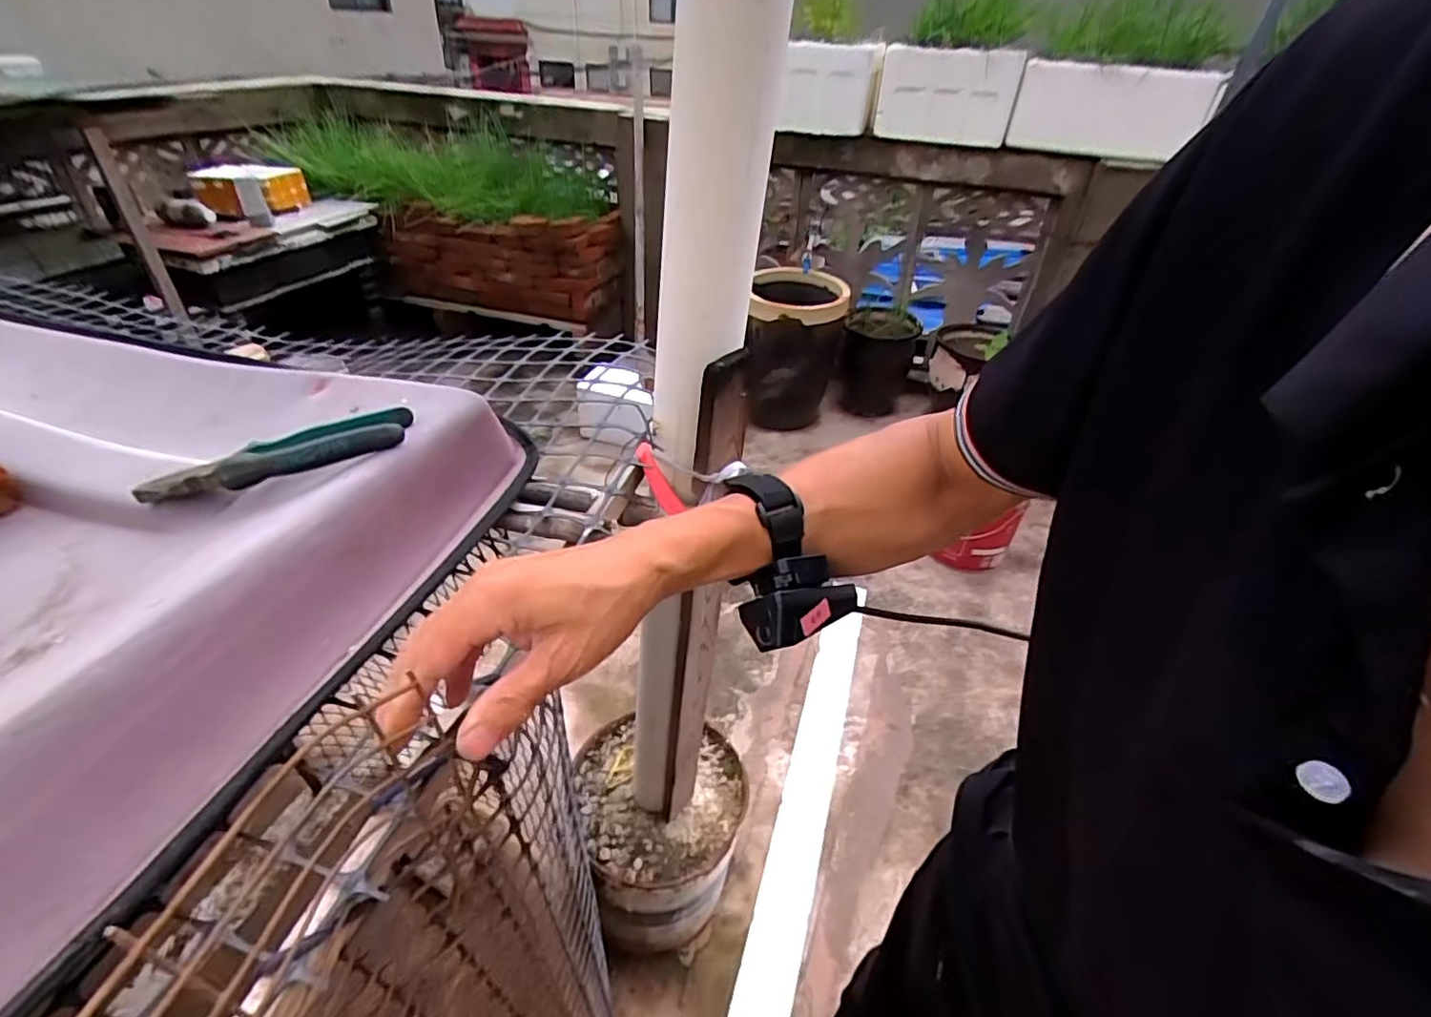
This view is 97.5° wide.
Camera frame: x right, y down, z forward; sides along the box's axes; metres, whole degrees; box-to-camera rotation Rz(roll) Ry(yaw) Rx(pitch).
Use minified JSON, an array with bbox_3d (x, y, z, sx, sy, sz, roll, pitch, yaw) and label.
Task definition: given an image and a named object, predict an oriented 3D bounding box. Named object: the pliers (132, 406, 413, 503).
[{"bbox_3d":[-0.323,-0.039,0.457,0.193,0.019,0.046,-15,39,-1],"label":"pliers"}]

